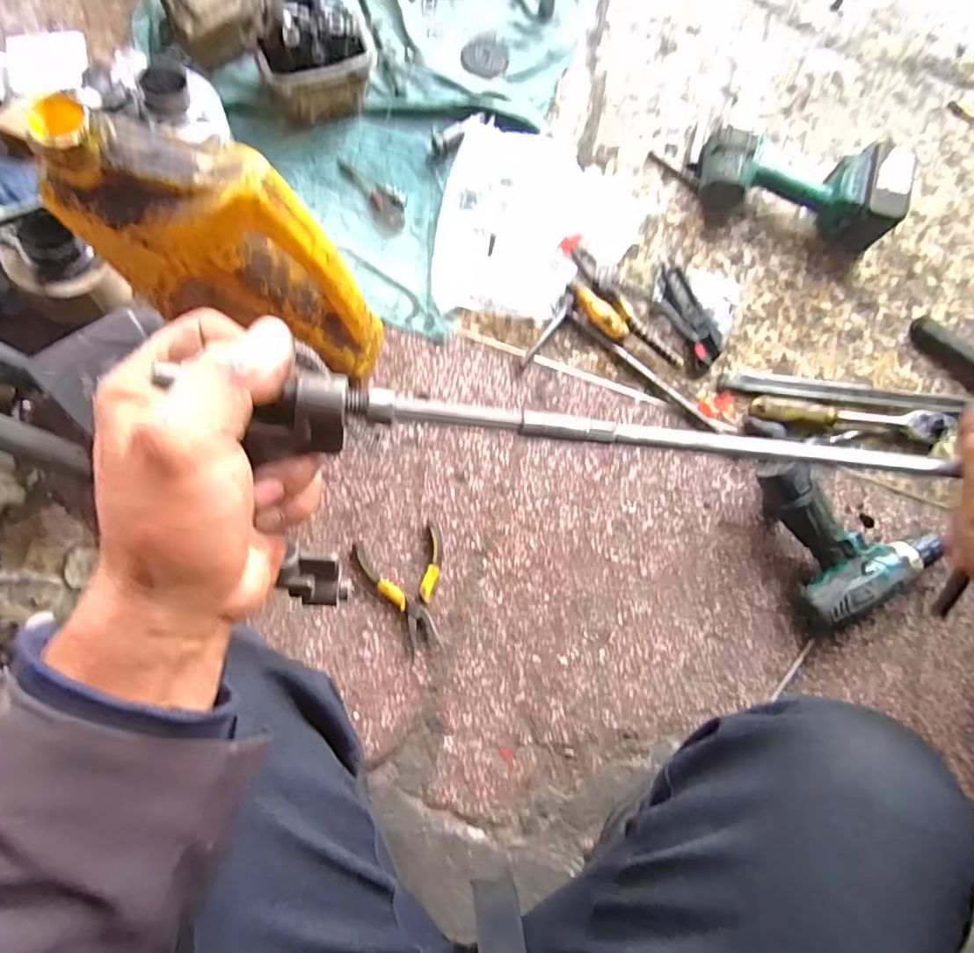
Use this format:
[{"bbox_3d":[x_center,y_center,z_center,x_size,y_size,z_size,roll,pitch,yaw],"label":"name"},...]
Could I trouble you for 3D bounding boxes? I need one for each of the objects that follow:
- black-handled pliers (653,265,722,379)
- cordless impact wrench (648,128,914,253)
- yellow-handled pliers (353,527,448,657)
[{"bbox_3d":[0.253,-0.199,0.696,0.056,0.027,0.140,-23,83,-7],"label":"black-handled pliers"},{"bbox_3d":[0.370,-0.385,0.707,0.298,0.078,0.117,15,80,-2],"label":"cordless impact wrench"},{"bbox_3d":[-0.083,0.130,0.626,0.095,0.013,0.134,-19,83,-7],"label":"yellow-handled pliers"}]

